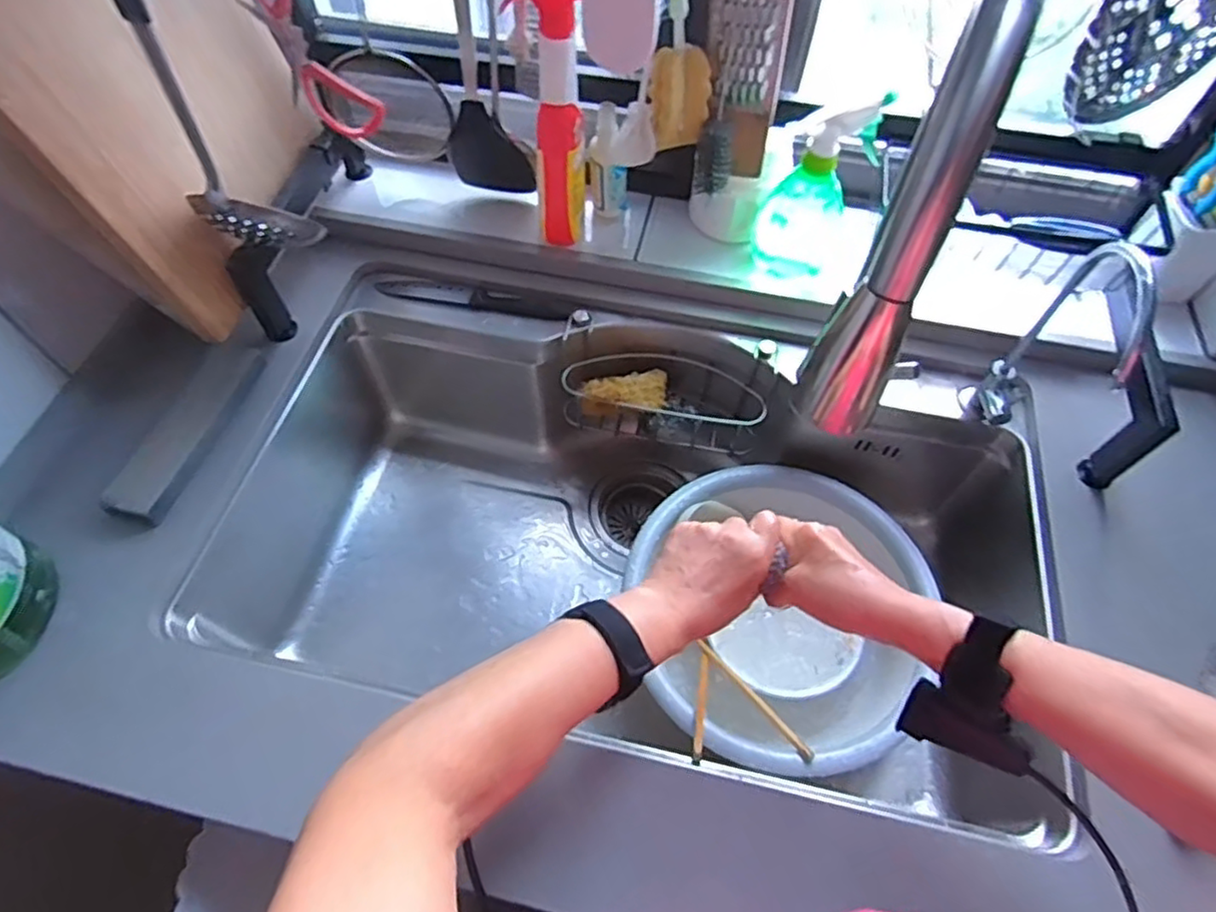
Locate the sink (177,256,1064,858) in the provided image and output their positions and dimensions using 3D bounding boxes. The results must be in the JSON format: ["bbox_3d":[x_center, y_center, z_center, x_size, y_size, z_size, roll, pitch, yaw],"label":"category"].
[{"bbox_3d":[0.031,0.090,0.744,0.807,0.249,0.456,11,57,5],"label":"sink"}]

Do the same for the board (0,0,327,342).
[{"bbox_3d":[-0.386,-0.346,0.575,0.023,0.388,0.298,2,55,18],"label":"board"}]

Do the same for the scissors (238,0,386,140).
[{"bbox_3d":[-0.198,-0.286,0.455,0.063,0.154,0.017,-18,60,-14],"label":"scissors"}]

